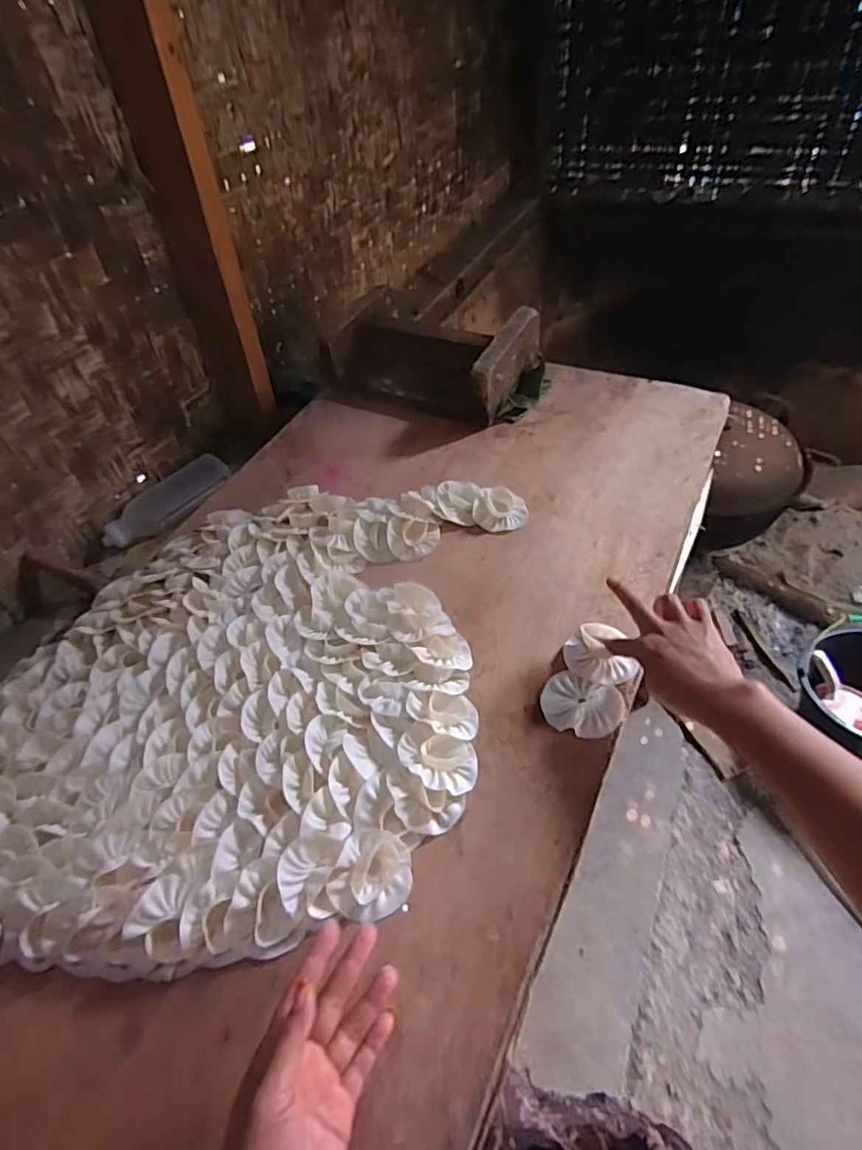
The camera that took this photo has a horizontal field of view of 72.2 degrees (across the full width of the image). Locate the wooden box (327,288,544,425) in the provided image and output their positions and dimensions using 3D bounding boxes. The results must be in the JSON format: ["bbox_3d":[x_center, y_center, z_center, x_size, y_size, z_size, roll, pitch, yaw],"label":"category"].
[{"bbox_3d":[0.002,-0.371,0.979,0.328,0.103,0.190,24,55,24],"label":"wooden box"}]

